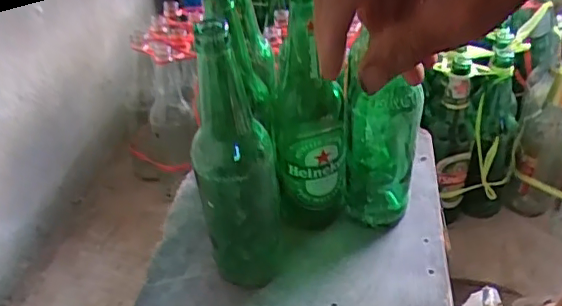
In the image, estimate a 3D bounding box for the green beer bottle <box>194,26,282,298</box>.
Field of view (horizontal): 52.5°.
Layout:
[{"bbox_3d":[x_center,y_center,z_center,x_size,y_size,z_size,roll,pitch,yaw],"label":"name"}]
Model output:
[{"bbox_3d":[-0.037,0.016,0.479,0.063,0.257,0.062,-5,36,-3],"label":"green beer bottle"}]

